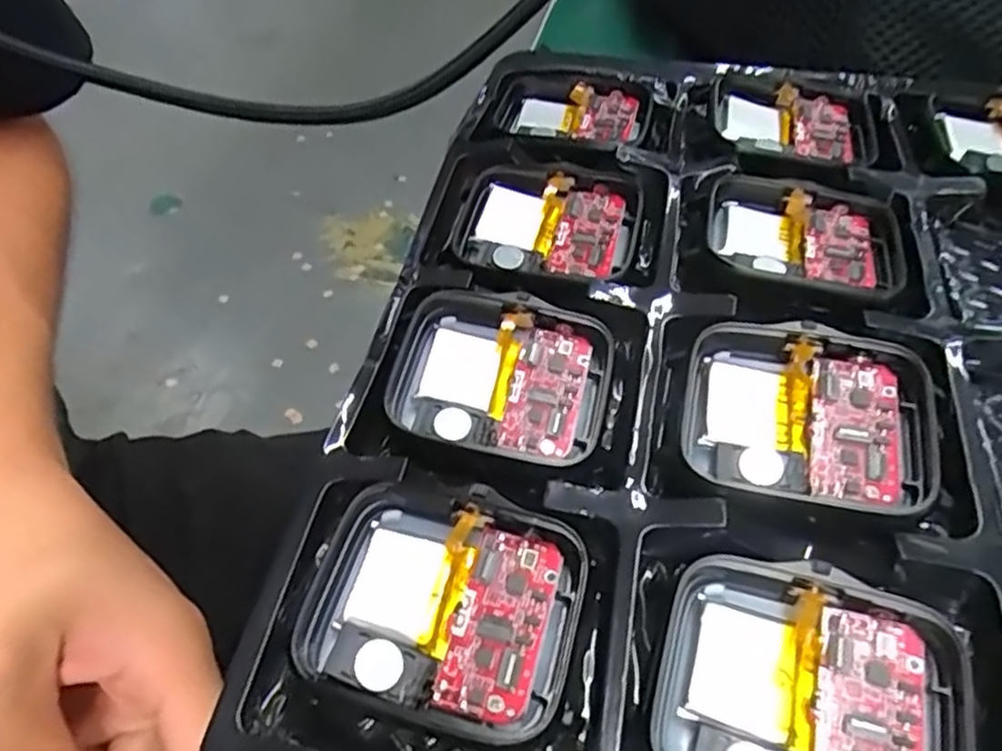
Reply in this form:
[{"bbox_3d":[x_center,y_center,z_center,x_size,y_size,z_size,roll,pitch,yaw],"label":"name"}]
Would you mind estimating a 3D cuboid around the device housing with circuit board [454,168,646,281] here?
[{"bbox_3d":[0.011,-0.036,0.176,0.043,0.007,0.034,8,53,7],"label":"device housing with circuit board"}]

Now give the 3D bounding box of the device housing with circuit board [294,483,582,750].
[{"bbox_3d":[-0.009,0.036,0.118,0.043,0.006,0.036,14,53,11],"label":"device housing with circuit board"}]

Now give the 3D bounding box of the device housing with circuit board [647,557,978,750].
[{"bbox_3d":[0.046,0.048,0.109,0.043,0.008,0.036,16,54,12],"label":"device housing with circuit board"}]

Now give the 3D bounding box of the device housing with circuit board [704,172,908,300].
[{"bbox_3d":[0.069,-0.031,0.167,0.043,0.010,0.035,13,53,10],"label":"device housing with circuit board"}]

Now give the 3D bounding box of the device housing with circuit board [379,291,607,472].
[{"bbox_3d":[0.000,0.000,0.147,0.041,0.007,0.036,10,53,8],"label":"device housing with circuit board"}]

